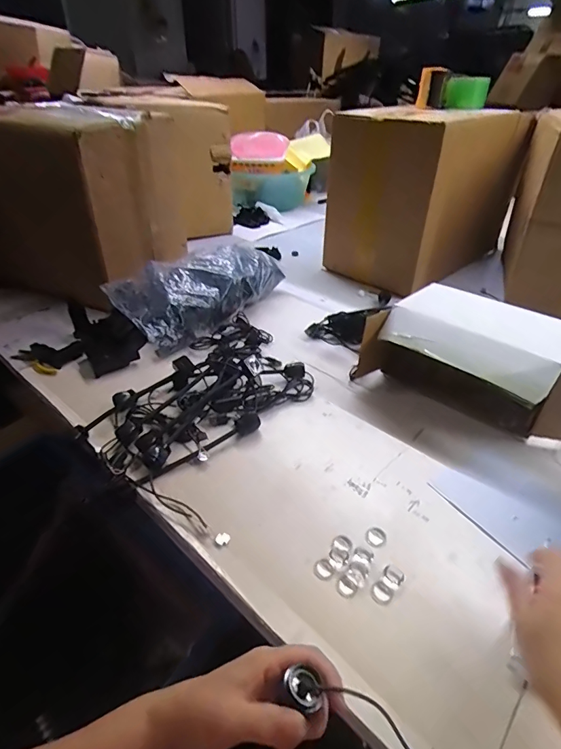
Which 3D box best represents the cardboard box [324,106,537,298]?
[{"bbox_3d":[0.365,-0.454,1.042,0.457,0.344,0.275,-29,45,-33],"label":"cardboard box"}]

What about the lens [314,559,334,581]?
[{"bbox_3d":[0.045,0.206,0.438,0.019,0.005,0.021,-18,40,-23],"label":"lens"}]

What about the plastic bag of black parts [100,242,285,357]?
[{"bbox_3d":[-0.169,-0.182,0.883,0.198,0.103,0.356,29,45,34],"label":"plastic bag of black parts"}]

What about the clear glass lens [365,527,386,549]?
[{"bbox_3d":[0.107,0.183,0.468,0.023,0.004,0.022,-25,43,-30],"label":"clear glass lens"}]

